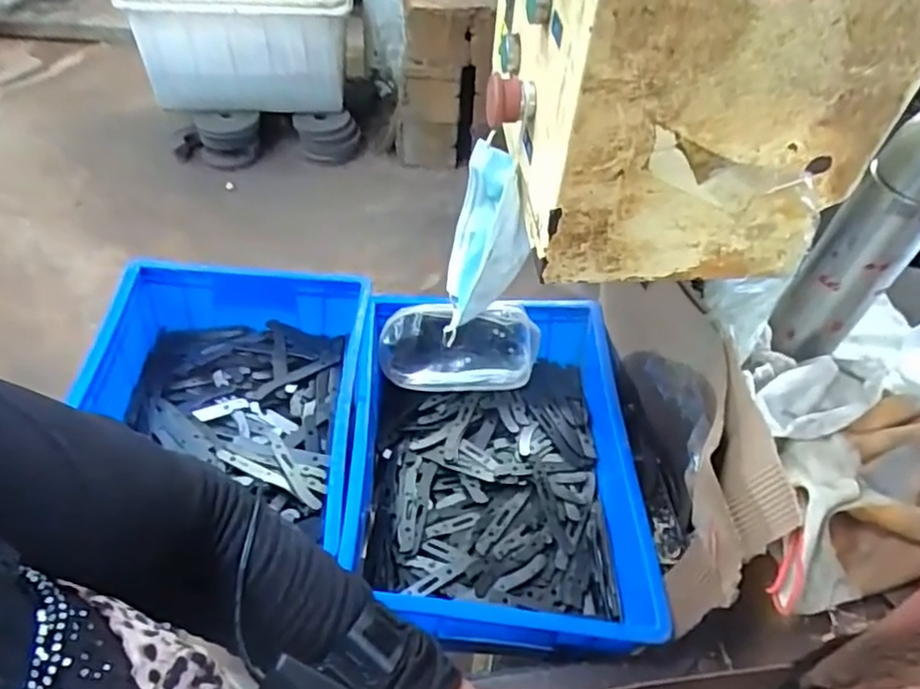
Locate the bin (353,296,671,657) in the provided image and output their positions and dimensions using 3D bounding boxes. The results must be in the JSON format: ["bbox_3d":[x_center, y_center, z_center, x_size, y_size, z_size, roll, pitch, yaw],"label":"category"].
[{"bbox_3d":[0.035,0.127,0.726,0.281,0.112,0.408,2,50,-3],"label":"bin"}]

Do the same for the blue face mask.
[{"bbox_3d":[0.022,-0.087,0.563,0.059,0.161,0.097,4,49,-1],"label":"blue face mask"}]

